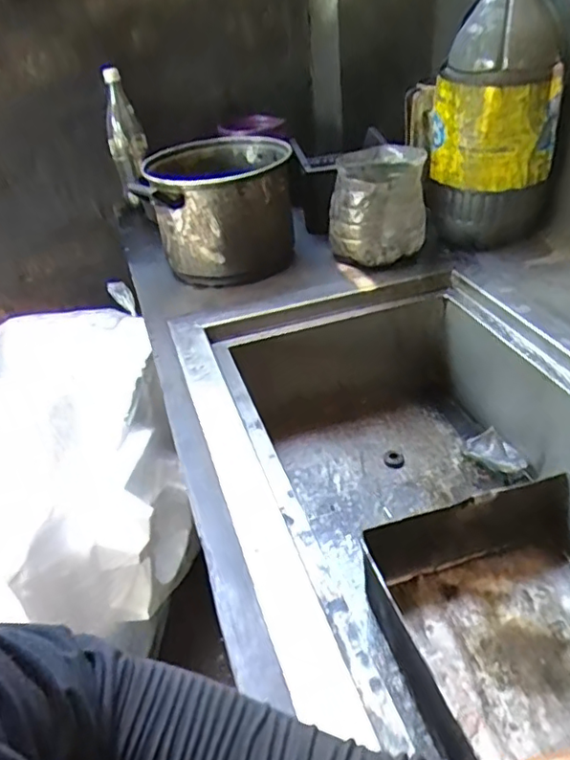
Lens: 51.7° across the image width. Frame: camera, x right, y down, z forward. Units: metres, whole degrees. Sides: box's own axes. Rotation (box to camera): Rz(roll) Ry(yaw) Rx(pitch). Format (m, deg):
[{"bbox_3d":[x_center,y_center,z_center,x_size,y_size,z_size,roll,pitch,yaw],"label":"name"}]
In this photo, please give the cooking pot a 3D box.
[{"bbox_3d":[-0.110,-0.301,1.065,0.235,0.198,0.260,-8,36,-3],"label":"cooking pot"}]

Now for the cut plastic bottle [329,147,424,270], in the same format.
[{"bbox_3d":[0.165,-0.301,1.048,0.161,0.172,0.177,1,36,8],"label":"cut plastic bottle"}]

